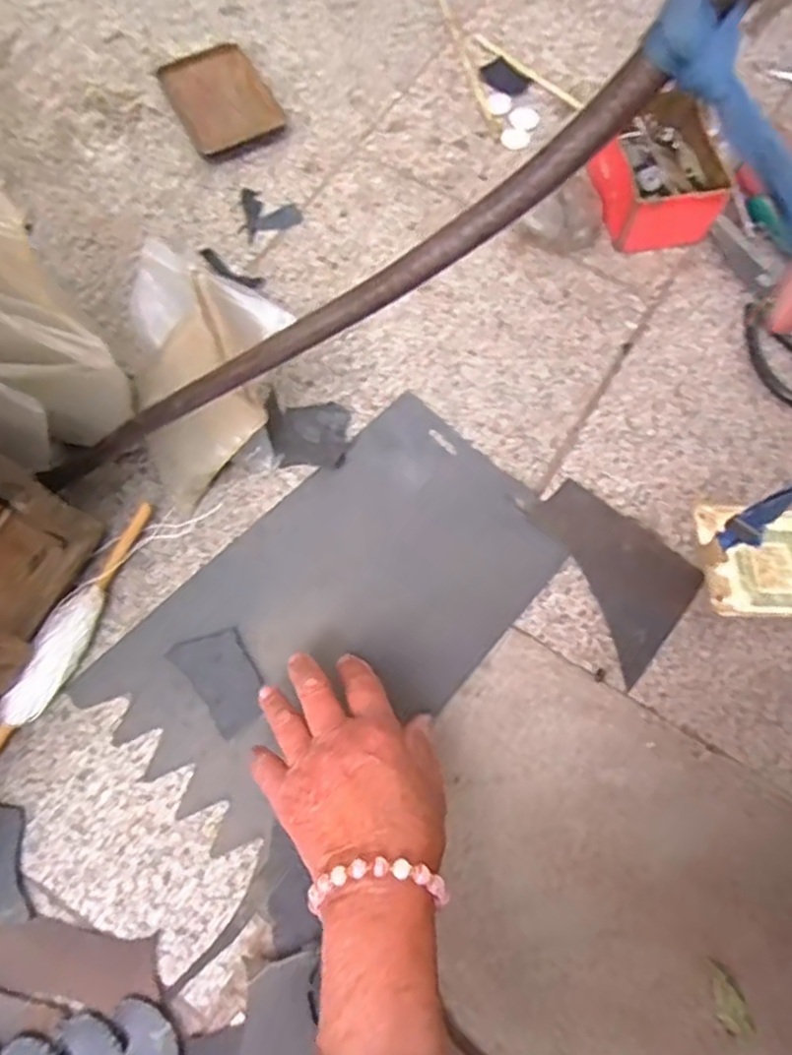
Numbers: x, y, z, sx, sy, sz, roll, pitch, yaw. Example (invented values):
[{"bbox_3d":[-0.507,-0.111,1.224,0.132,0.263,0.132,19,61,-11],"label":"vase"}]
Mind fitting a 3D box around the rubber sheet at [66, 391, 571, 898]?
[{"bbox_3d":[-0.039,0.058,0.482,0.188,0.007,0.319,41,77,13],"label":"rubber sheet"}]

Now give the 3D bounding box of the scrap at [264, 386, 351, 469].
[{"bbox_3d":[-0.068,-0.073,0.516,0.063,0.005,0.056,4,73,1],"label":"scrap"}]

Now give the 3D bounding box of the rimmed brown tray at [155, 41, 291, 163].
[{"bbox_3d":[-0.155,-0.384,0.612,0.081,0.011,0.114,-28,75,-9],"label":"rimmed brown tray"}]

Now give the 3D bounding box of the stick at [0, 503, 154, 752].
[{"bbox_3d":[-0.223,0.084,0.453,0.026,0.033,0.223,25,74,7],"label":"stick"}]

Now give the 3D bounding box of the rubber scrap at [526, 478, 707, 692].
[{"bbox_3d":[0.146,0.029,0.481,0.124,0.004,0.090,41,76,16],"label":"rubber scrap"}]

